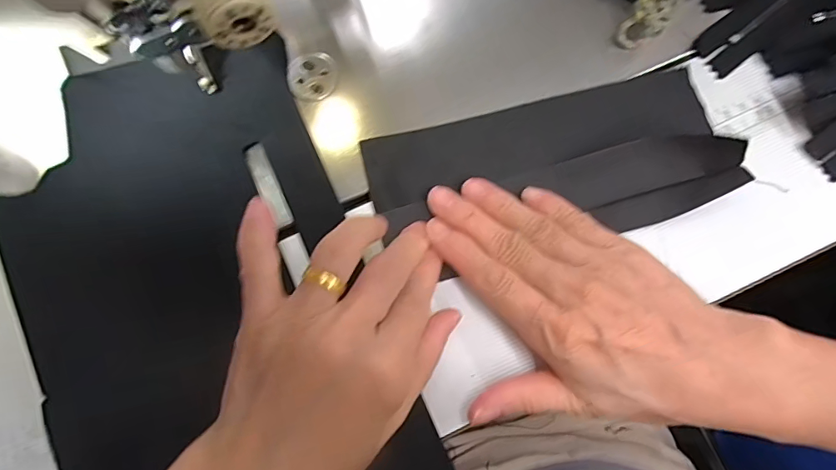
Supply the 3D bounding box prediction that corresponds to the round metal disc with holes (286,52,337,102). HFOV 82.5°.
[{"bbox_3d":[-0.057,-0.085,0.257,0.025,0.005,0.025,0,80,-1],"label":"round metal disc with holes"}]

